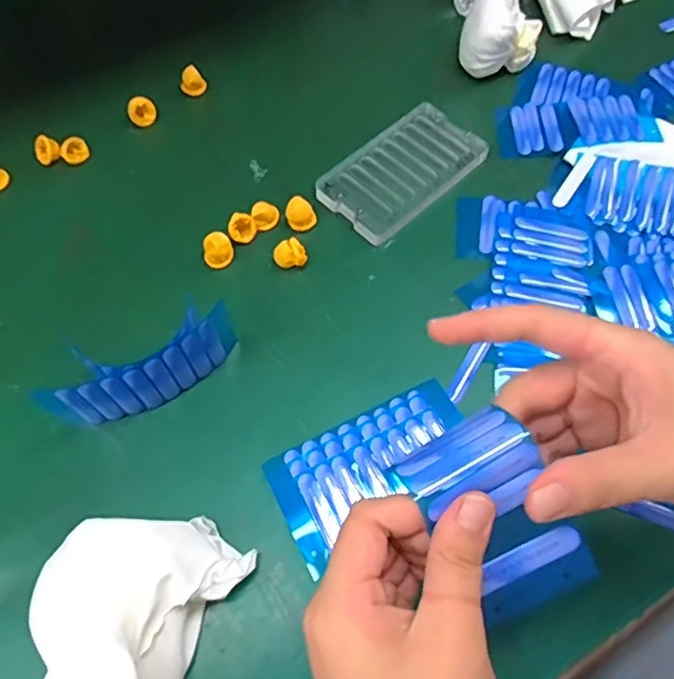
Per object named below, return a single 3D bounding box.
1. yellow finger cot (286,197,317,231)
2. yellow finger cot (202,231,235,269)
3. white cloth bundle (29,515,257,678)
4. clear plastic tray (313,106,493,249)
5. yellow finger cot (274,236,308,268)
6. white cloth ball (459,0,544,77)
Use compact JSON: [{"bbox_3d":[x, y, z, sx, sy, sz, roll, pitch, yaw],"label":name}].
[{"bbox_3d":[-0.025,-0.089,0.411,0.020,0.020,0.016,2,62,2],"label":"yellow finger cot"},{"bbox_3d":[-0.082,-0.061,0.399,0.018,0.022,0.018,0,61,1],"label":"yellow finger cot"},{"bbox_3d":[-0.109,0.158,0.265,0.090,0.054,0.165,16,63,9],"label":"white cloth bundle"},{"bbox_3d":[0.049,-0.126,0.433,0.070,0.015,0.123,39,69,20],"label":"clear plastic tray"},{"bbox_3d":[-0.032,-0.057,0.397,0.022,0.018,0.016,-11,62,-5],"label":"yellow finger cot"},{"bbox_3d":[0.131,-0.244,0.470,0.062,0.059,0.056,15,63,9],"label":"white cloth ball"}]

